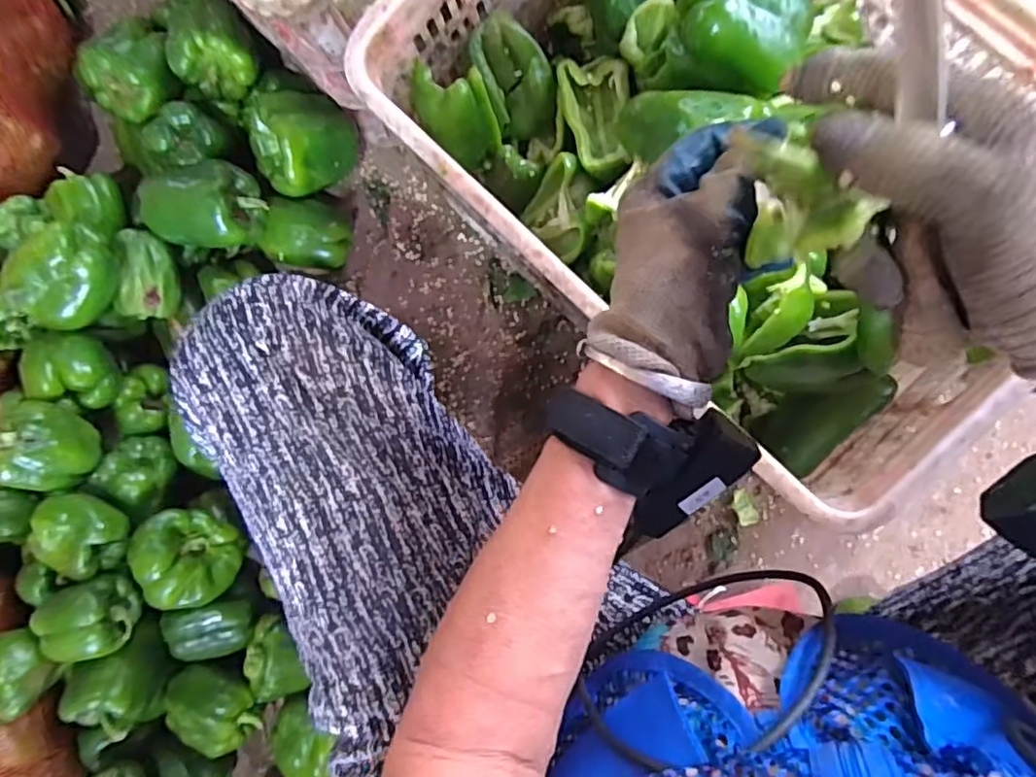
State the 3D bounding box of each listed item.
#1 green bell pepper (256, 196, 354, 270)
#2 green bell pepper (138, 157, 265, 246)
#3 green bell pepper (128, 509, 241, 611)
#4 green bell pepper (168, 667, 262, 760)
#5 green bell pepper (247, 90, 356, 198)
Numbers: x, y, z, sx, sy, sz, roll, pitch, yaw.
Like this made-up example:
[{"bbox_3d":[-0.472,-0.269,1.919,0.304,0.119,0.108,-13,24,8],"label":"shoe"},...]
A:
[{"bbox_3d":[-0.247,-0.182,0.740,0.095,0.083,0.078,3,92,9],"label":"green bell pepper"},{"bbox_3d":[-0.341,-0.194,0.671,0.117,0.069,0.087,-4,91,9],"label":"green bell pepper"},{"bbox_3d":[-0.356,0.181,0.676,0.088,0.074,0.103,-10,90,9],"label":"green bell pepper"},{"bbox_3d":[-0.356,0.374,0.734,0.097,0.060,0.085,19,94,8],"label":"green bell pepper"},{"bbox_3d":[-0.250,-0.281,0.703,0.099,0.072,0.108,38,97,6],"label":"green bell pepper"}]

